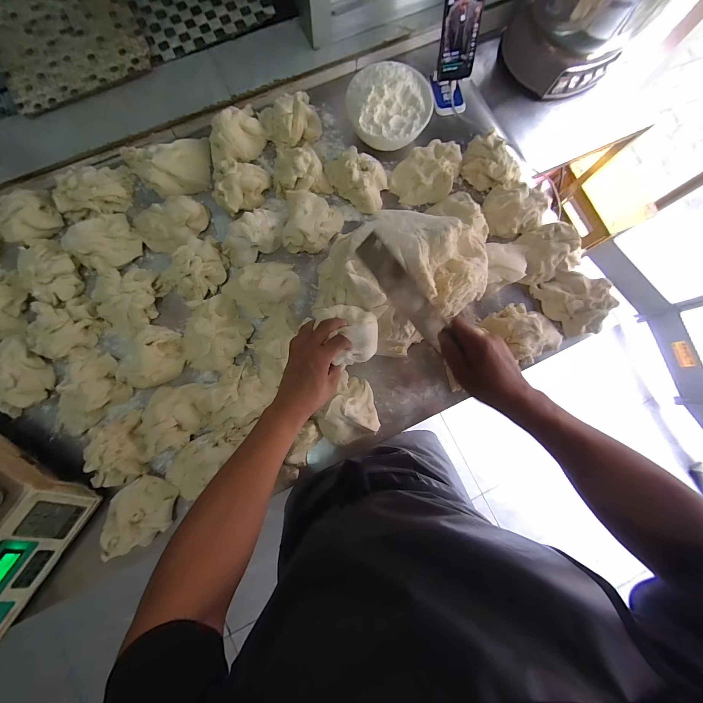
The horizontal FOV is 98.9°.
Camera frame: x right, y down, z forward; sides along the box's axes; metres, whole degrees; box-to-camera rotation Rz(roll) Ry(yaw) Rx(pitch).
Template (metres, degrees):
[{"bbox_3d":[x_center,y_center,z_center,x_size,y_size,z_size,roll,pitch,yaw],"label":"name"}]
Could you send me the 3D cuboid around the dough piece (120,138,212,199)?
[{"bbox_3d":[-0.379,-0.396,0.639,0.169,0.054,0.110,-25,84,-5],"label":"dough piece"}]

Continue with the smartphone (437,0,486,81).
[{"bbox_3d":[0.220,-0.647,0.596,0.078,0.162,0.010,-10,53,0],"label":"smartphone"}]

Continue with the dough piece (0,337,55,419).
[{"bbox_3d":[-0.651,0.040,0.581,0.097,0.061,0.146,-27,84,-6],"label":"dough piece"}]

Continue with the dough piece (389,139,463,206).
[{"bbox_3d":[0.163,-0.391,0.658,0.129,0.058,0.128,0,82,-2],"label":"dough piece"}]

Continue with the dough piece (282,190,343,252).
[{"bbox_3d":[-0.079,-0.275,0.635,0.116,0.056,0.120,0,82,-2],"label":"dough piece"}]

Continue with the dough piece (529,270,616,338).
[{"bbox_3d":[0.463,-0.102,0.613,0.109,0.064,0.140,-27,84,-6],"label":"dough piece"}]

